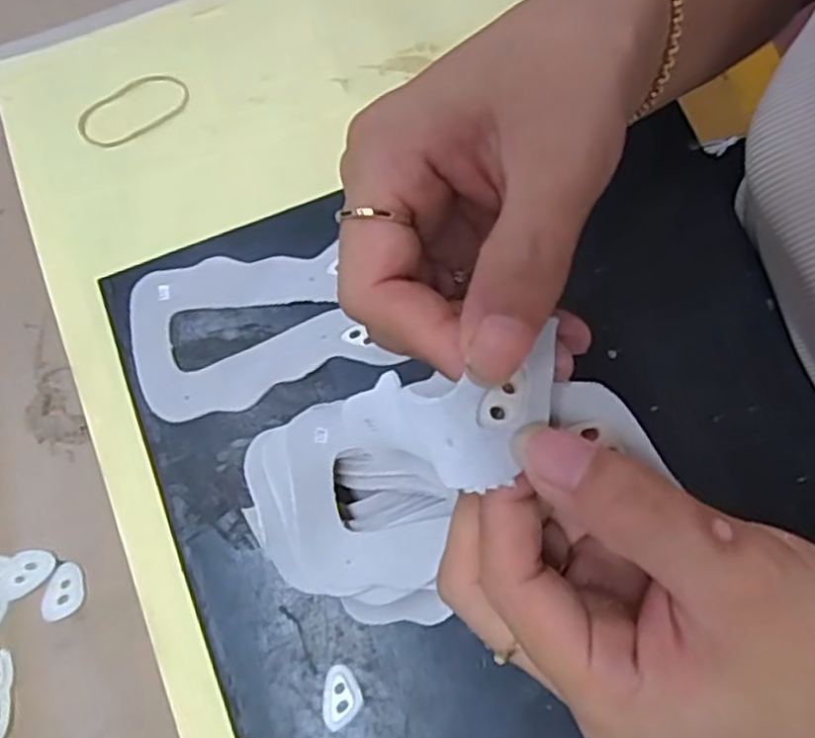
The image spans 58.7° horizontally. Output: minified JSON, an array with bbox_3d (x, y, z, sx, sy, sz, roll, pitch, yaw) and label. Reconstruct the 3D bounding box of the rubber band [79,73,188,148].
[{"bbox_3d":[-0.150,-0.143,0.396,0.061,0.004,0.031,-33,79,-6],"label":"rubber band"}]

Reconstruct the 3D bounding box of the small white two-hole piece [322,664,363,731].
[{"bbox_3d":[-0.028,0.142,0.312,0.017,0.004,0.025,6,78,2],"label":"small white two-hole piece"}]

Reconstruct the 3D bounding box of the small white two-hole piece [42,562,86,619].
[{"bbox_3d":[-0.161,0.105,0.341,0.017,0.004,0.026,16,78,4],"label":"small white two-hole piece"}]

